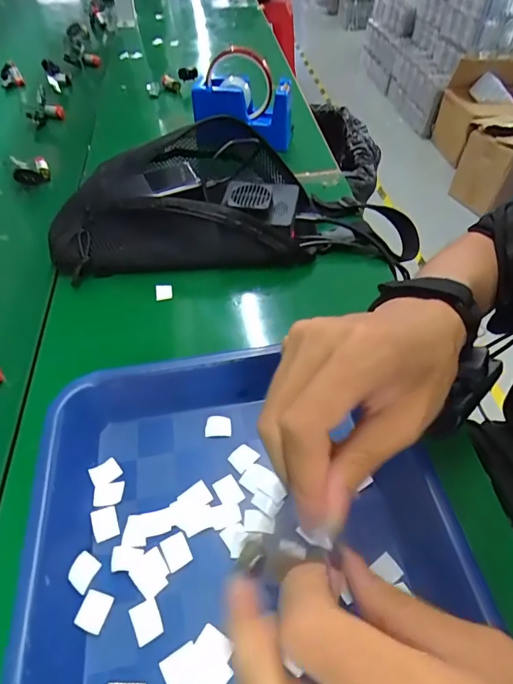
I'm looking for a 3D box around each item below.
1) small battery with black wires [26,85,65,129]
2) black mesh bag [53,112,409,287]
[{"bbox_3d":[-0.332,-0.367,0.671,0.054,0.055,0.030,-17,53,-15],"label":"small battery with black wires"},{"bbox_3d":[-0.029,-0.161,0.481,0.368,0.121,0.180,-2,51,-4],"label":"black mesh bag"}]

